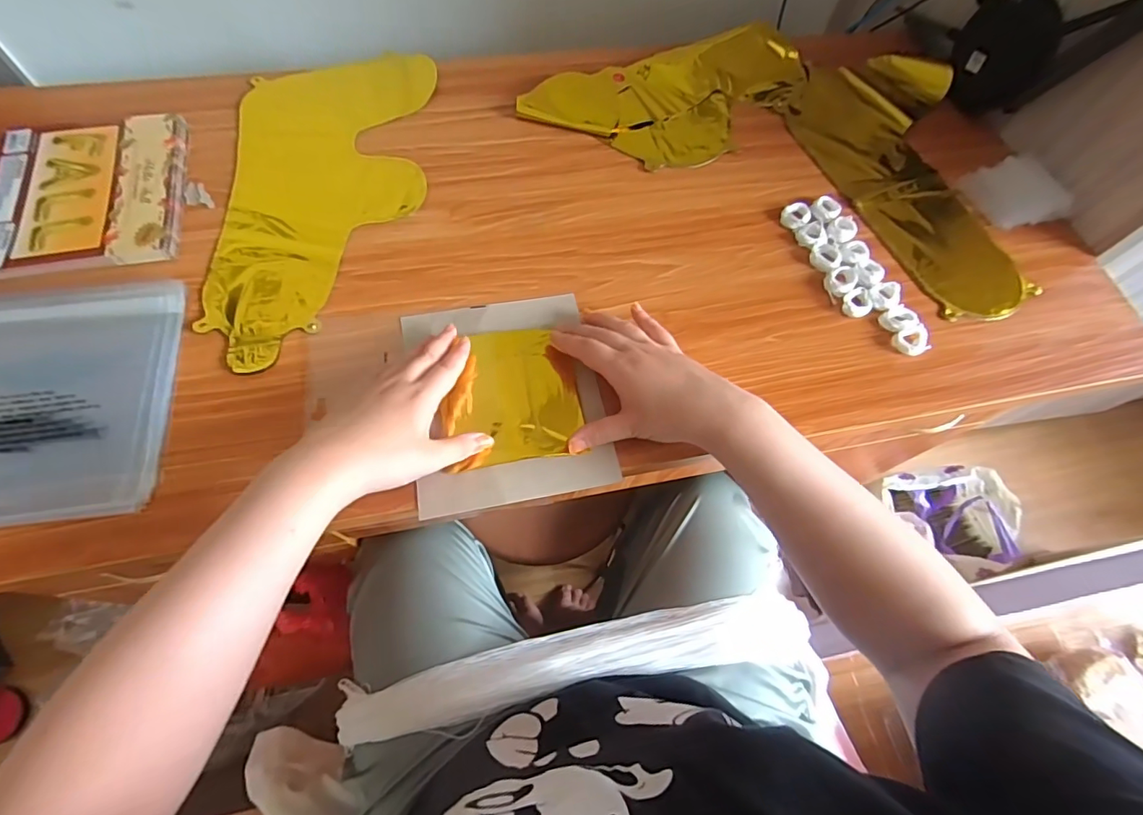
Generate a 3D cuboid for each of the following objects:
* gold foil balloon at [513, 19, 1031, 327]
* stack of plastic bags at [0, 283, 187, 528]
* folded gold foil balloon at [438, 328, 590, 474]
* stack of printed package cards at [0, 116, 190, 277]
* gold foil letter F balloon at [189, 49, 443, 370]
[{"bbox_3d":[0.222,-0.270,0.572,0.528,0.059,0.411,-3,64,-9],"label":"gold foil balloon"},{"bbox_3d":[-0.439,-0.006,0.411,0.210,0.010,0.207,-8,65,-7],"label":"stack of plastic bags"},{"bbox_3d":[-0.052,-0.012,0.443,0.115,0.009,0.120,-7,65,-6],"label":"folded gold foil balloon"},{"bbox_3d":[-0.473,-0.212,0.503,0.167,0.015,0.190,-9,65,-7],"label":"stack of printed package cards"},{"bbox_3d":[-0.257,-0.228,0.528,0.194,0.010,0.408,-1,65,-4],"label":"gold foil letter F balloon"}]

